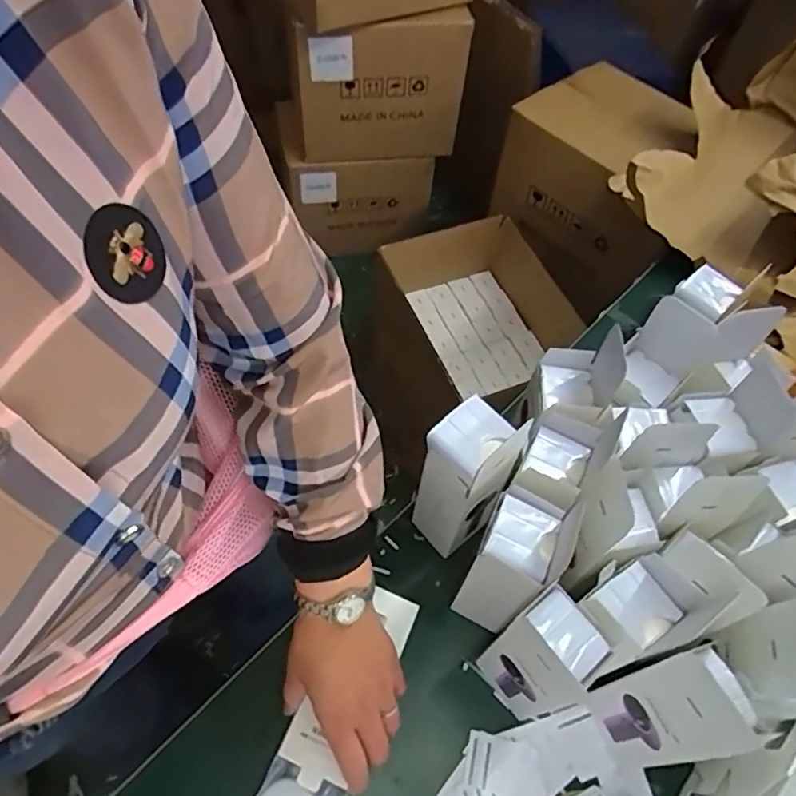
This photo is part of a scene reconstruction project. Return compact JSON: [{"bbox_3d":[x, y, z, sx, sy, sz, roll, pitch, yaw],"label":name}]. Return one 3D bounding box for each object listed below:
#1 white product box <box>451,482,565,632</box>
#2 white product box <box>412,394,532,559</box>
[{"bbox_3d":[0.100,0.163,0.557,0.063,0.183,0.070,25,58,15],"label":"white product box"},{"bbox_3d":[0.065,0.087,0.582,0.062,0.209,0.068,-36,64,-24],"label":"white product box"}]

